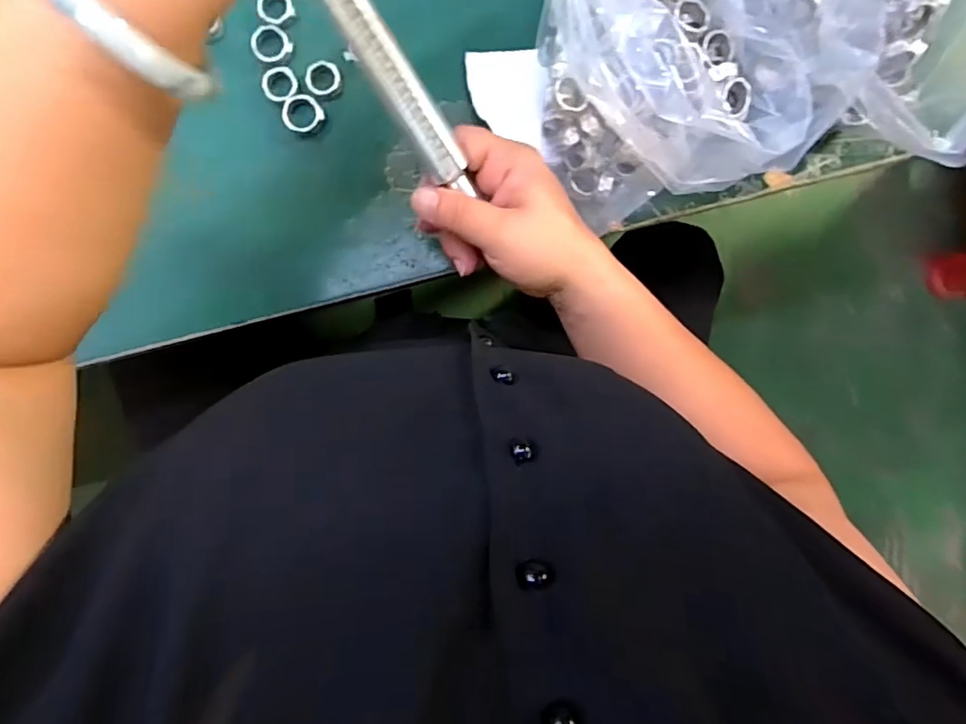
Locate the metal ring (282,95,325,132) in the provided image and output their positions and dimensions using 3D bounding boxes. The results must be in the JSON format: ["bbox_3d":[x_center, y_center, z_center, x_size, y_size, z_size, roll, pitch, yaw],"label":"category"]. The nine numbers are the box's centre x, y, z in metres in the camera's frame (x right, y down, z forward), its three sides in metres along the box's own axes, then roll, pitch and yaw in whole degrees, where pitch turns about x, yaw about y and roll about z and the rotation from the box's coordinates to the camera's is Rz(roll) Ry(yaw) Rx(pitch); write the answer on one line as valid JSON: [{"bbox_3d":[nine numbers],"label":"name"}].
[{"bbox_3d":[-0.113,-0.157,0.340,0.024,0.008,0.023,0,93,-2],"label":"metal ring"}]

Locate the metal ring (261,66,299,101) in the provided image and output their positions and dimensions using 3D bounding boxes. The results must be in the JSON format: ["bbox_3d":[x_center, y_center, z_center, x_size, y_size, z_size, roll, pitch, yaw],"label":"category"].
[{"bbox_3d":[-0.126,-0.173,0.335,0.020,0.004,0.020,0,93,-2],"label":"metal ring"}]

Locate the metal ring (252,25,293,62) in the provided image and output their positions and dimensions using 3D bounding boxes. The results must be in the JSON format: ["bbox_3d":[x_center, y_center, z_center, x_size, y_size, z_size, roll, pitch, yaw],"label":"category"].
[{"bbox_3d":[-0.132,-0.197,0.333,0.022,0.004,0.021,0,93,-2],"label":"metal ring"}]

